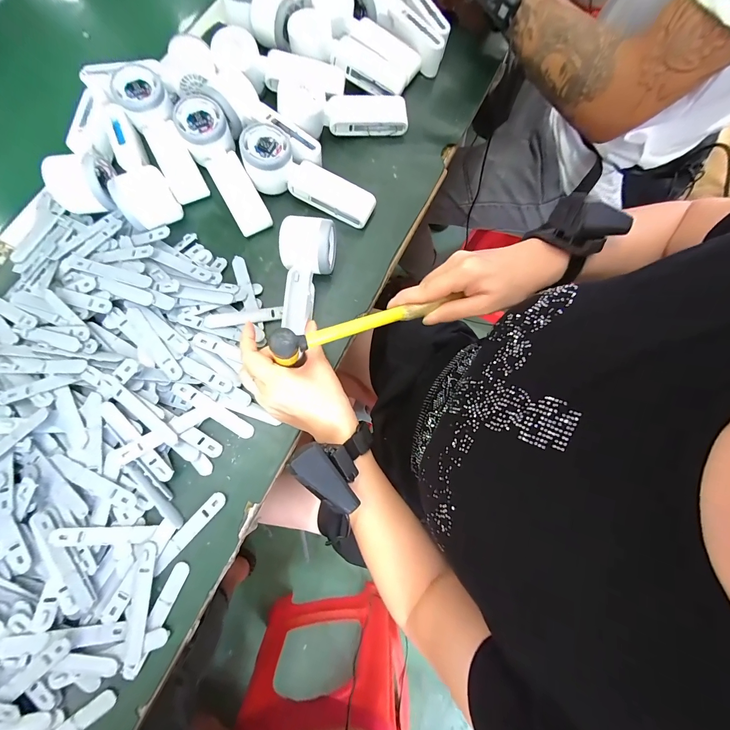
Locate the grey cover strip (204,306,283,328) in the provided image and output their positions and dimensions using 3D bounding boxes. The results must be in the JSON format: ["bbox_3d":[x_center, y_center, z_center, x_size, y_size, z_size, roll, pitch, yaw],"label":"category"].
[{"bbox_3d":[-0.136,-0.055,0.358,0.084,0.004,0.017,-8,76,-9],"label":"grey cover strip"}]

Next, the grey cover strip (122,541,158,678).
[{"bbox_3d":[-0.206,0.220,0.287,0.017,0.010,0.103,1,76,0],"label":"grey cover strip"}]

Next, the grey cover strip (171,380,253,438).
[{"bbox_3d":[-0.160,0.048,0.333,0.096,0.004,0.016,33,76,-1],"label":"grey cover strip"}]

